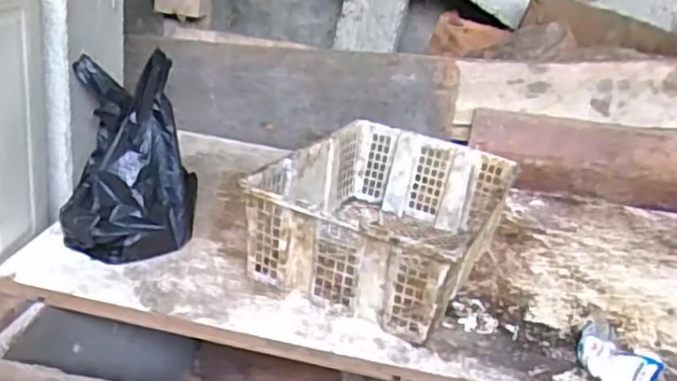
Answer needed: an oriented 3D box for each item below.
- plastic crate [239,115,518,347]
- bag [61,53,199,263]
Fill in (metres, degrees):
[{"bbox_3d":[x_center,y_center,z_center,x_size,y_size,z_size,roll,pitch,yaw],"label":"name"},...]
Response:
[{"bbox_3d":[0.090,0.037,1.154,0.328,0.171,0.459,16,24,20],"label":"plastic crate"},{"bbox_3d":[-0.331,-0.044,1.088,0.197,0.270,0.236,4,23,-10],"label":"bag"}]

